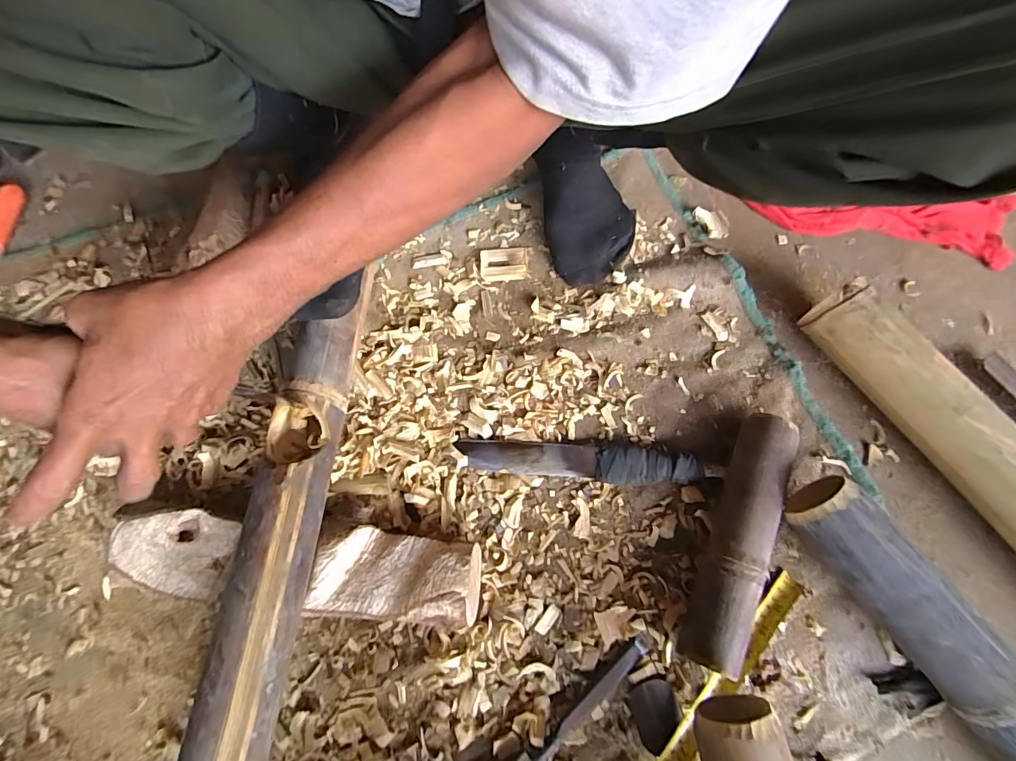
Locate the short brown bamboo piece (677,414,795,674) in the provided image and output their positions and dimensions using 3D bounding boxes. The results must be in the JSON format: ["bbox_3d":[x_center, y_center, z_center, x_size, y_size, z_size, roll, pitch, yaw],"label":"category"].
[{"bbox_3d":[0.213,0.143,0.423,0.046,0.053,0.226,23,75,7],"label":"short brown bamboo piece"}]

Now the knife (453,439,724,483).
[{"bbox_3d":[0.078,0.081,0.464,0.256,0.022,0.037,5,73,2],"label":"knife"}]

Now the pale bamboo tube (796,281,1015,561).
[{"bbox_3d":[0.499,0.165,0.404,0.059,0.085,0.609,-30,75,-8],"label":"pale bamboo tube"}]

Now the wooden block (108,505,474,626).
[{"bbox_3d":[-0.191,0.166,0.417,0.323,0.061,0.076,5,73,2],"label":"wooden block"}]

